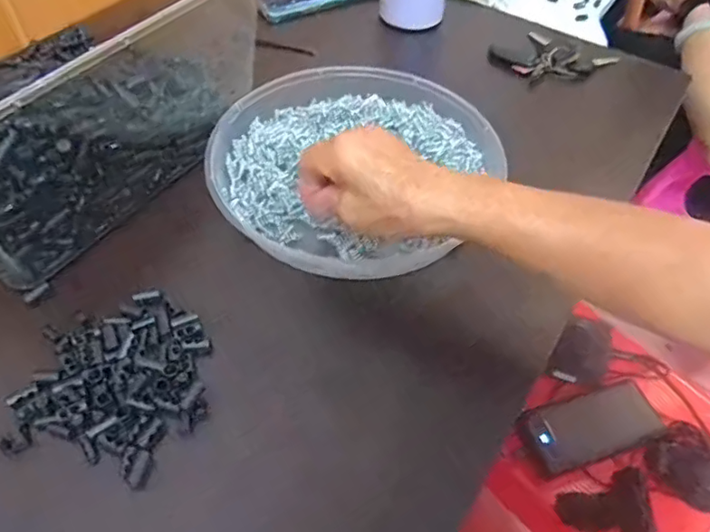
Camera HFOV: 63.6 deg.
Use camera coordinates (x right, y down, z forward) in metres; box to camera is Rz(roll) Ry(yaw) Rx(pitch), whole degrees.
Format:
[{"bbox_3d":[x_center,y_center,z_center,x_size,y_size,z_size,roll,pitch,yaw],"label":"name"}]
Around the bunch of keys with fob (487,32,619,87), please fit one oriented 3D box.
[{"bbox_3d":[0.209,-0.227,0.611,0.101,0.018,0.090,-30,59,-23],"label":"bunch of keys with fob"}]

